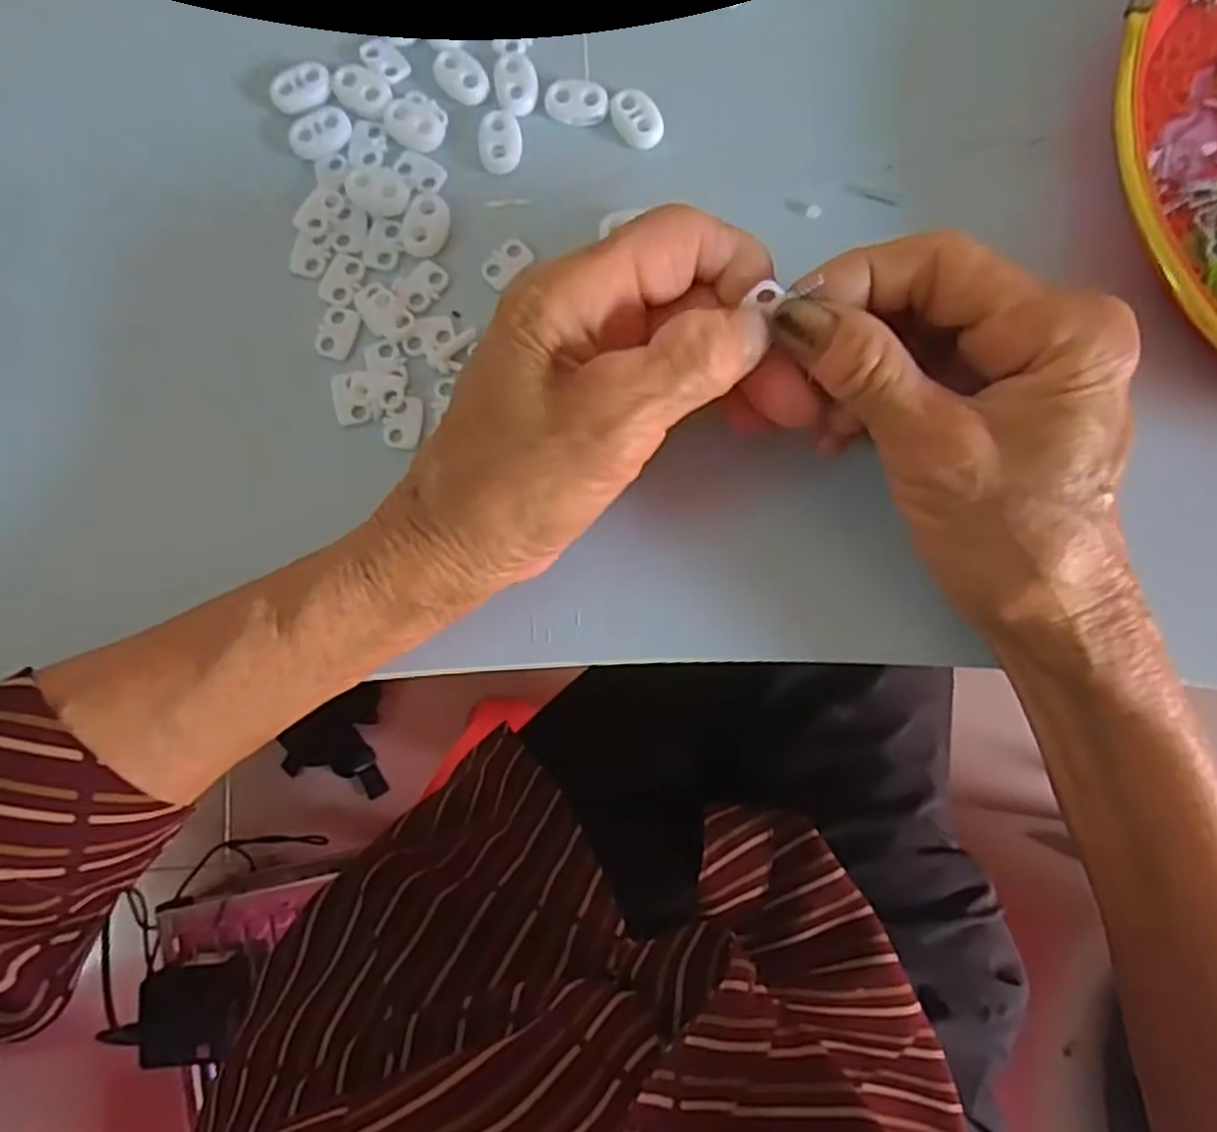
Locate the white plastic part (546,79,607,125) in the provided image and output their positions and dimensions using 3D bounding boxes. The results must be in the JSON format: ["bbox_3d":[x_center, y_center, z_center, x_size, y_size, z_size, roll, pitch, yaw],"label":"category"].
[{"bbox_3d":[-0.011,-0.164,0.276,0.022,0.006,0.014,4,84,2],"label":"white plastic part"}]

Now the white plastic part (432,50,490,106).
[{"bbox_3d":[-0.052,-0.173,0.276,0.015,0.004,0.023,-44,84,-3],"label":"white plastic part"}]

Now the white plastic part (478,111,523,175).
[{"bbox_3d":[-0.038,-0.148,0.274,0.015,0.004,0.022,-7,83,1],"label":"white plastic part"}]

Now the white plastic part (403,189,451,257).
[{"bbox_3d":[-0.062,-0.118,0.271,0.014,0.004,0.022,20,85,4],"label":"white plastic part"}]

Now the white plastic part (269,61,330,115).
[{"bbox_3d":[-0.108,-0.168,0.275,0.021,0.005,0.014,-35,84,-2],"label":"white plastic part"}]

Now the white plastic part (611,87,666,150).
[{"bbox_3d":[0.010,-0.157,0.274,0.015,0.005,0.021,-31,84,-2],"label":"white plastic part"}]

